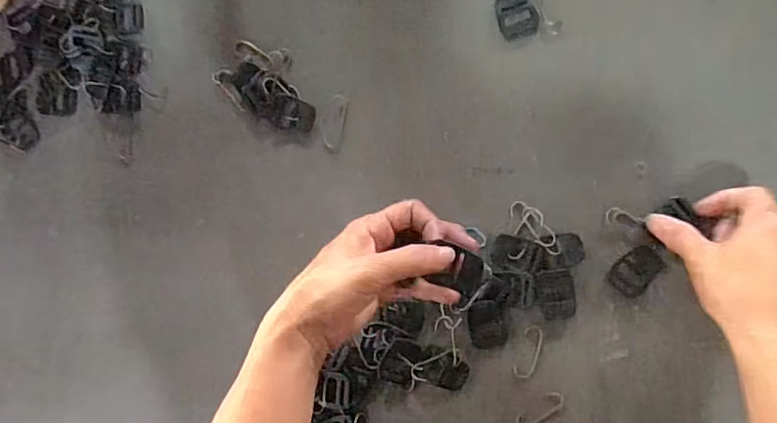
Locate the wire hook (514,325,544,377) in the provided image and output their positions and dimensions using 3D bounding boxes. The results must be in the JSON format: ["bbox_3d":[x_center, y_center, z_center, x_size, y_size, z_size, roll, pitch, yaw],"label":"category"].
[{"bbox_3d":[0.109,0.109,0.409,0.015,0.004,0.042,18,92,10],"label":"wire hook"}]

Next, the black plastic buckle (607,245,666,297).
[{"bbox_3d":[0.186,0.044,0.395,0.027,0.004,0.042,42,96,8],"label":"black plastic buckle"}]

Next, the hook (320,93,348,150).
[{"bbox_3d":[-0.046,-0.074,0.437,0.021,0.004,0.045,10,91,10],"label":"hook"}]

